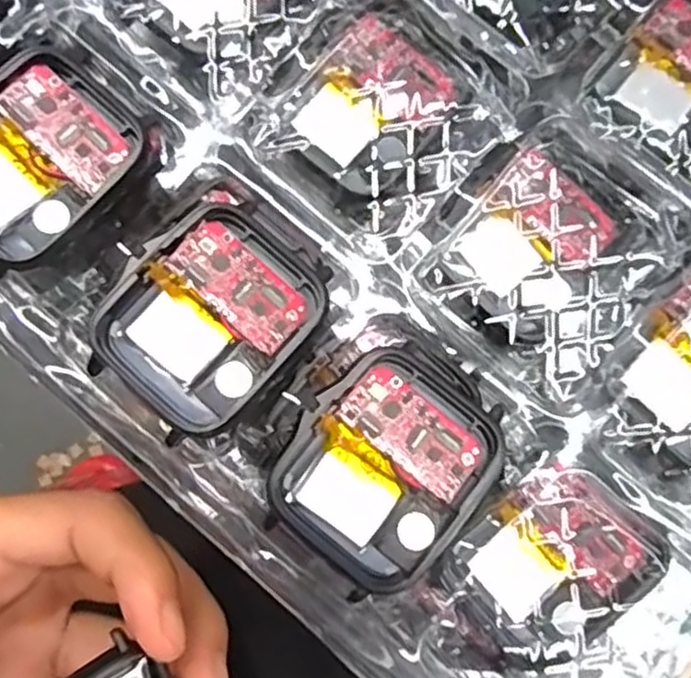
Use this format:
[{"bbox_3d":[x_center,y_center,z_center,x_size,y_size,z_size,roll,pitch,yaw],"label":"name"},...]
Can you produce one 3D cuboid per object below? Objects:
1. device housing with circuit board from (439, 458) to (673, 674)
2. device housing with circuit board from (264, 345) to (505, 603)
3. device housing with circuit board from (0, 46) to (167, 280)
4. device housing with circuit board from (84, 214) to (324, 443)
[{"bbox_3d":[0.045,0.050,0.159,0.042,0.010,0.034,-41,84,-5],"label":"device housing with circuit board"},{"bbox_3d":[0.009,0.026,0.150,0.037,0.008,0.047,40,84,5],"label":"device housing with circuit board"},{"bbox_3d":[-0.068,-0.040,0.158,0.037,0.008,0.045,42,84,5],"label":"device housing with circuit board"},{"bbox_3d":[-0.029,-0.005,0.151,0.038,0.007,0.045,42,84,5],"label":"device housing with circuit board"}]

